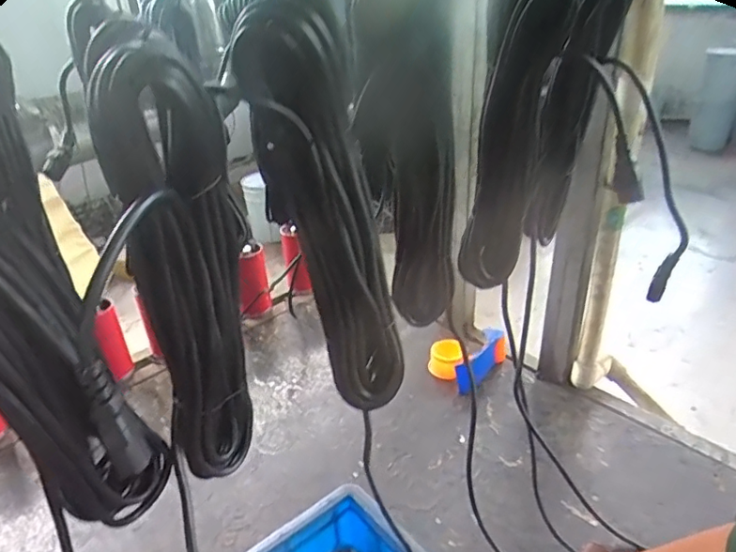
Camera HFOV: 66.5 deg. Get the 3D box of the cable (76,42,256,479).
[{"bbox_3d":[-0.115,0.014,0.383,0.079,0.306,0.060,-13,31,-15],"label":"cable"}]

